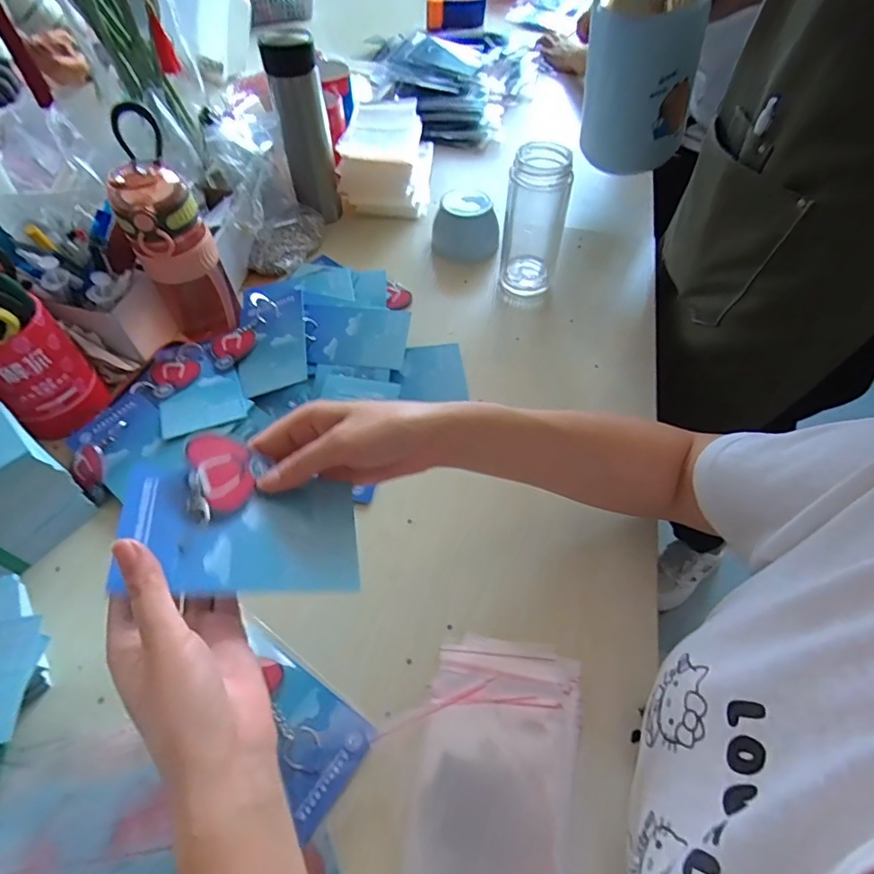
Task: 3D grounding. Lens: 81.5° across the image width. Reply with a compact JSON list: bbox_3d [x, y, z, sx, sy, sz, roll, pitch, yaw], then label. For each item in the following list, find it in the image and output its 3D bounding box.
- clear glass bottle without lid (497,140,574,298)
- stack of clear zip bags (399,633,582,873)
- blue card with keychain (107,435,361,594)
[{"bbox_3d":[0.115,-0.253,0.604,0.070,0.158,0.066,9,55,7],"label":"clear glass bottle without lid"},{"bbox_3d":[0.036,0.250,0.327,0.104,0.014,0.229,9,55,7],"label":"stack of clear zip bags"},{"bbox_3d":[-0.114,0.048,0.311,0.130,0.012,0.092,8,60,-25],"label":"blue card with keychain"}]

